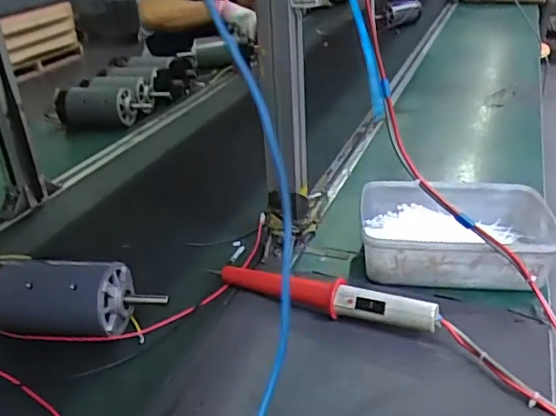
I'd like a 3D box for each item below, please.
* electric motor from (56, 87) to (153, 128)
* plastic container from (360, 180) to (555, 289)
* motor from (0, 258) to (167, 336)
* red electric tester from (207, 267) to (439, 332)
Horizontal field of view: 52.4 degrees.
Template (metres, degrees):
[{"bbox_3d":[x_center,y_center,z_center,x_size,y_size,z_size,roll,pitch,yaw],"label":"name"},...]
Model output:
[{"bbox_3d":[-0.393,-0.224,1.258,0.199,0.074,0.083,3,29,10],"label":"electric motor"},{"bbox_3d":[0.214,0.035,0.677,0.222,0.073,0.150,3,29,11],"label":"plastic container"},{"bbox_3d":[-0.232,0.097,0.613,0.206,0.067,0.075,2,29,9],"label":"motor"},{"bbox_3d":[0.041,0.092,0.615,0.264,0.044,0.037,11,31,23],"label":"red electric tester"}]

